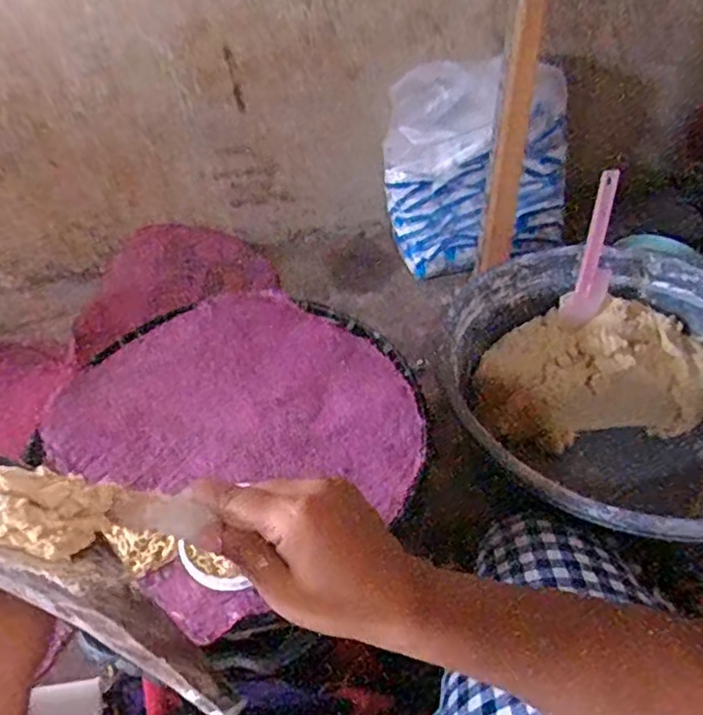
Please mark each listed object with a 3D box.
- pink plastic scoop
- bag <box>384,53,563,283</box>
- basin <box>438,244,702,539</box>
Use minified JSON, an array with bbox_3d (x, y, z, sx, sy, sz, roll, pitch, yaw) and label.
[{"bbox_3d":[0.298,-0.125,0.757,0.050,0.199,0.045,18,50,21],"label":"pink plastic scoop"},{"bbox_3d":[0.199,-0.284,0.963,0.293,0.292,0.120,0,46,4],"label":"bag"},{"bbox_3d":[0.316,0.075,0.748,0.364,0.222,0.410,-4,45,1],"label":"basin"}]

